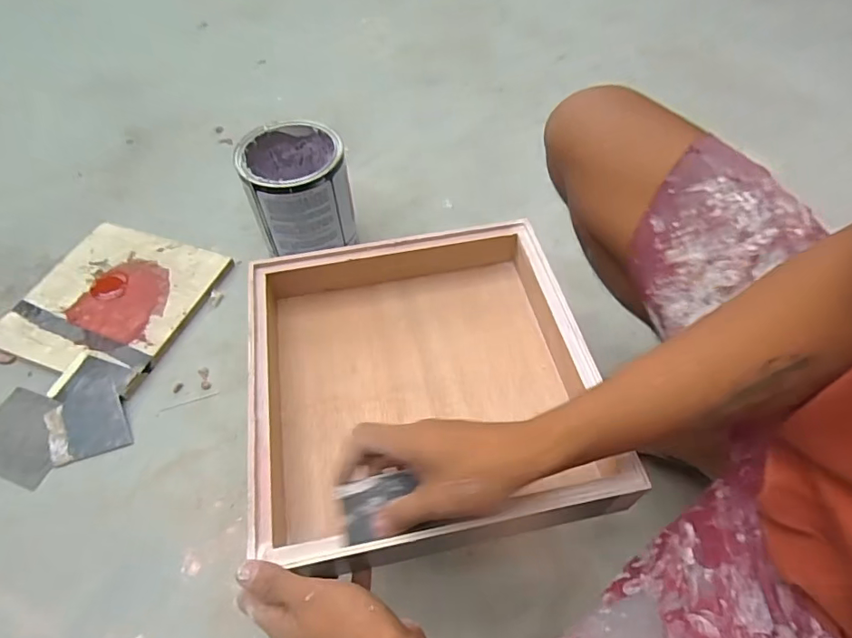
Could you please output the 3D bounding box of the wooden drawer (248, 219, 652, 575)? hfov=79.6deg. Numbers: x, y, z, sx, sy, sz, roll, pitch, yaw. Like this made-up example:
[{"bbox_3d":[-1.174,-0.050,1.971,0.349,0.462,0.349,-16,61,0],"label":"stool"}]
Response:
[{"bbox_3d":[-0.006,0.053,0.494,0.304,0.059,0.307,-10,54,-6],"label":"wooden drawer"}]

